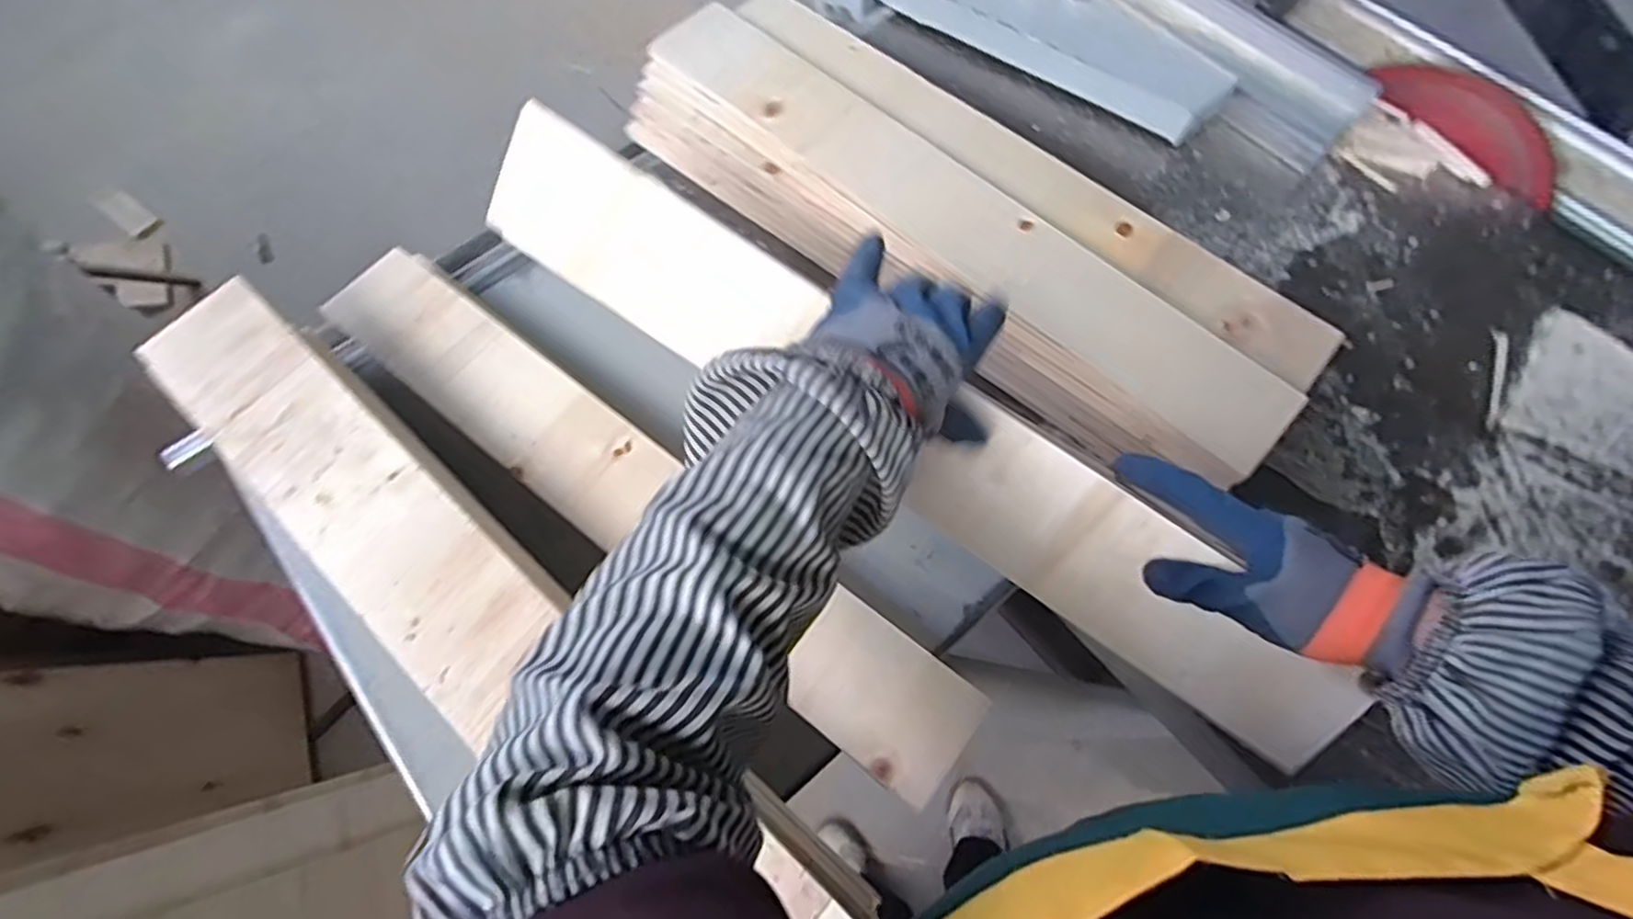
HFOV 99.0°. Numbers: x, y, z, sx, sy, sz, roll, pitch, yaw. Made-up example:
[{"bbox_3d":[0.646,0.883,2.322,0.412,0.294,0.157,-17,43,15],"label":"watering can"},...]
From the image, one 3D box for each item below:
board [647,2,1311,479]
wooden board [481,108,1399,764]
[{"bbox_3d":[0.115,-0.229,0.619,0.656,0.020,0.100,40,74,16],"label":"board"},{"bbox_3d":[0.052,-0.024,0.461,0.652,0.015,0.098,35,114,7],"label":"wooden board"}]

